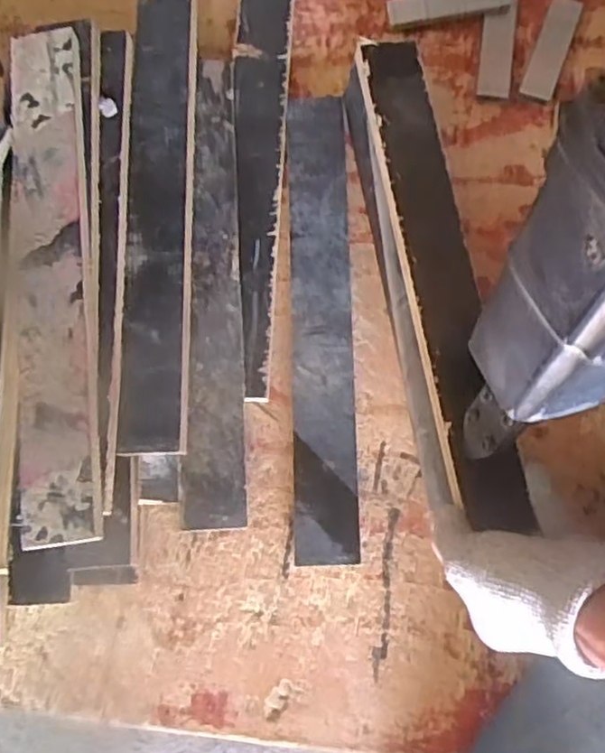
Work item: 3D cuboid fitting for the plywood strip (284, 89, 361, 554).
[{"bbox_3d":[0.014,-0.047,0.494,0.047,0.015,0.360,-1,79,-1],"label":"plywood strip"}]

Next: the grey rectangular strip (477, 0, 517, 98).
[{"bbox_3d":[0.162,-0.274,0.544,0.027,0.009,0.092,8,78,-2],"label":"grey rectangular strip"}]

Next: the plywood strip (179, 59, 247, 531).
[{"bbox_3d":[-0.064,-0.071,0.479,0.044,0.018,0.353,1,80,-16],"label":"plywood strip"}]

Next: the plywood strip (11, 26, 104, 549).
[{"bbox_3d":[-0.166,-0.074,0.436,0.054,0.010,0.357,-9,77,5],"label":"plywood strip"}]

